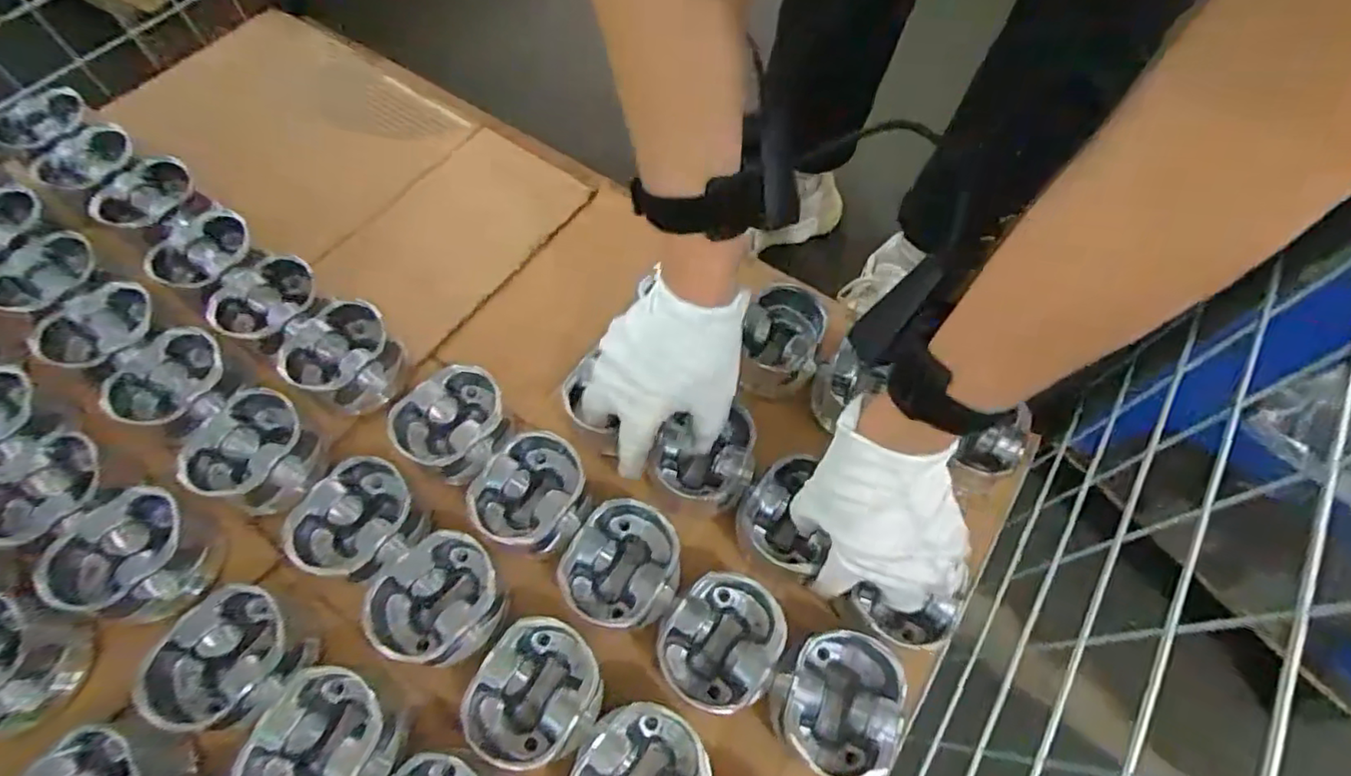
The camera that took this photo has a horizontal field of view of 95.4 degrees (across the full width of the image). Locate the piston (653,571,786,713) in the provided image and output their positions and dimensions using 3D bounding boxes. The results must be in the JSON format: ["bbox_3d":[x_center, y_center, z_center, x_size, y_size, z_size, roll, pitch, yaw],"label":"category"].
[{"bbox_3d":[0.031,0.172,0.417,0.087,0.046,0.078,-35,70,-13],"label":"piston"}]

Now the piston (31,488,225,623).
[{"bbox_3d":[-0.380,0.115,0.429,0.093,0.058,0.079,15,67,8],"label":"piston"}]

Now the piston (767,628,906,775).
[{"bbox_3d":[0.104,0.202,0.403,0.075,0.047,0.085,19,68,10],"label":"piston"}]

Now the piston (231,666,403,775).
[{"bbox_3d":[-0.216,0.217,0.373,0.078,0.057,0.079,7,67,4],"label":"piston"}]

